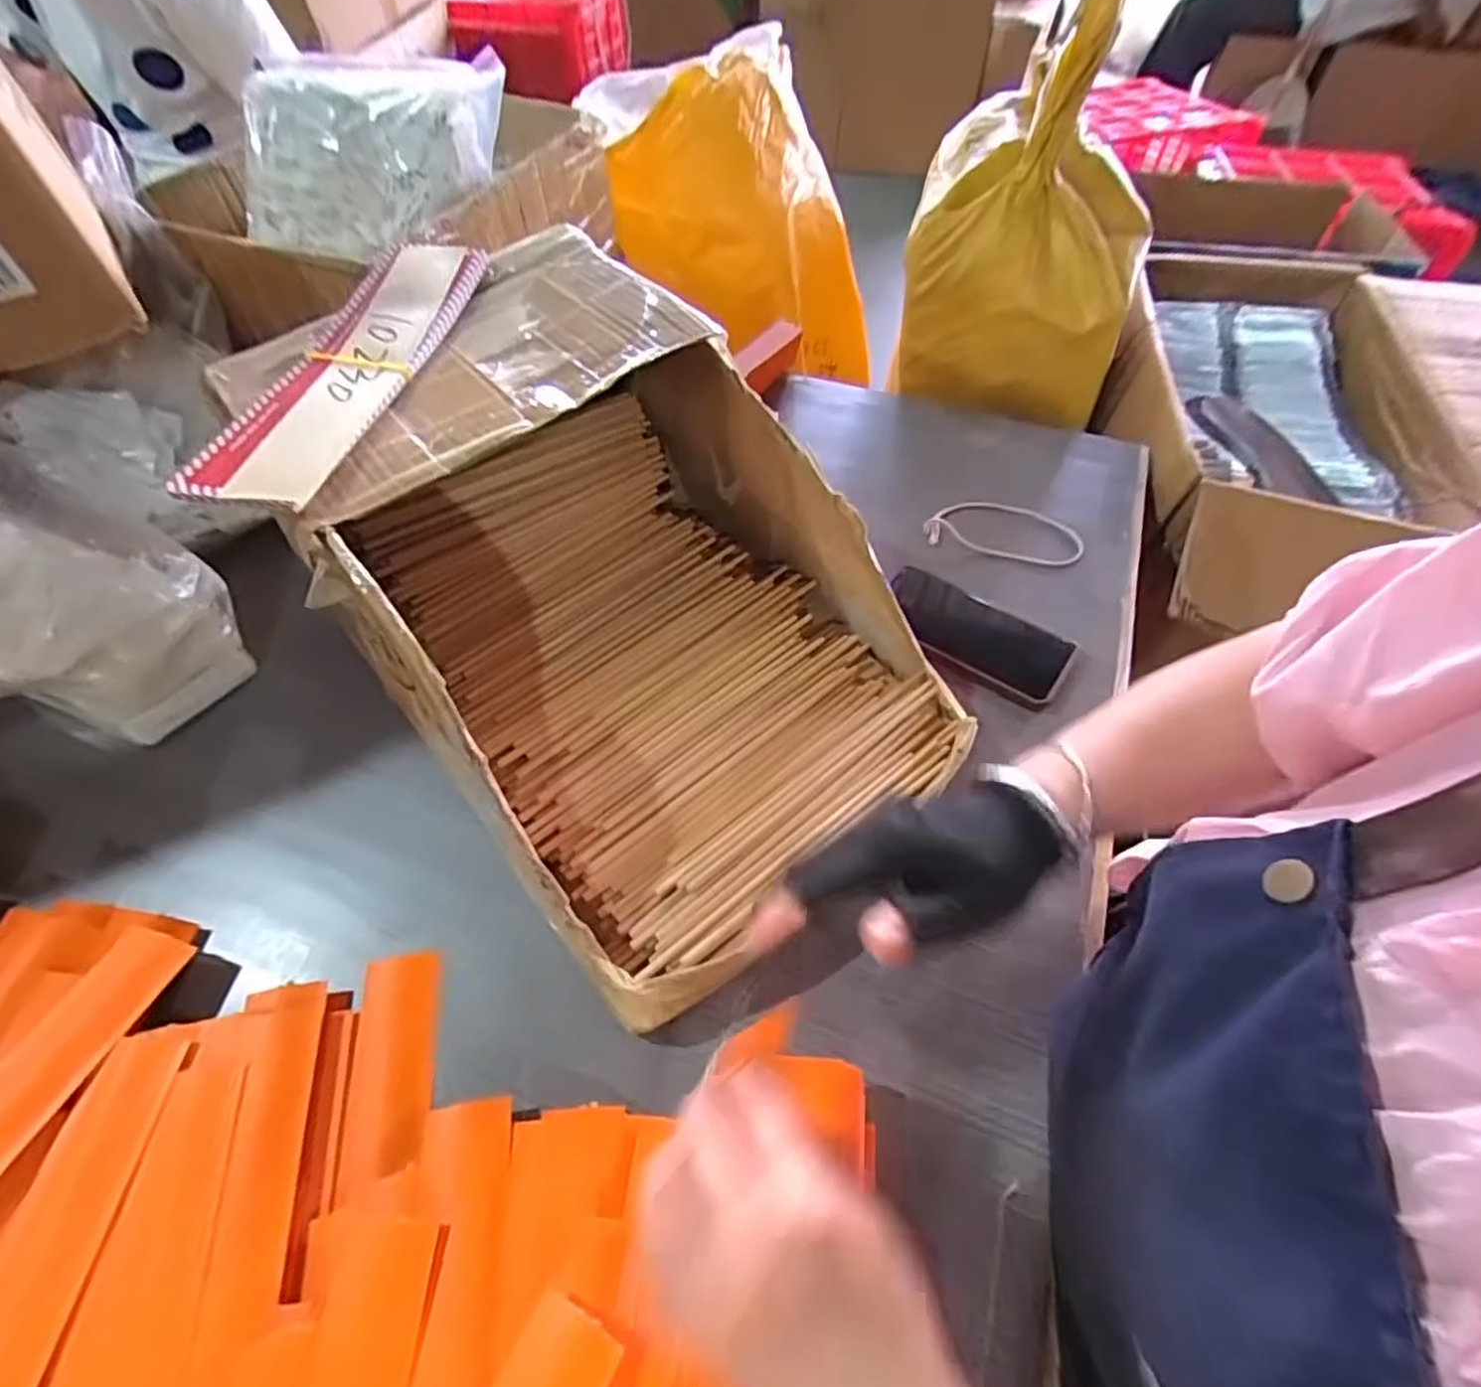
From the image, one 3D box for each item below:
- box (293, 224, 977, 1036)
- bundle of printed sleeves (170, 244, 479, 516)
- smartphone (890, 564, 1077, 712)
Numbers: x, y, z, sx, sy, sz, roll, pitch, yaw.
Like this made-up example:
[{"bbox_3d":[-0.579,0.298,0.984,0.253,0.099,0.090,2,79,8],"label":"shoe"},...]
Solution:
[{"bbox_3d":[-0.076,-0.076,0.470,0.313,0.218,0.462,-35,62,-22],"label":"box"},{"bbox_3d":[-0.259,-0.219,0.437,0.092,0.022,0.276,8,56,5],"label":"bundle of printed sleeves"},{"bbox_3d":[0.196,-0.050,0.570,0.155,0.016,0.084,27,60,17],"label":"smartphone"}]

